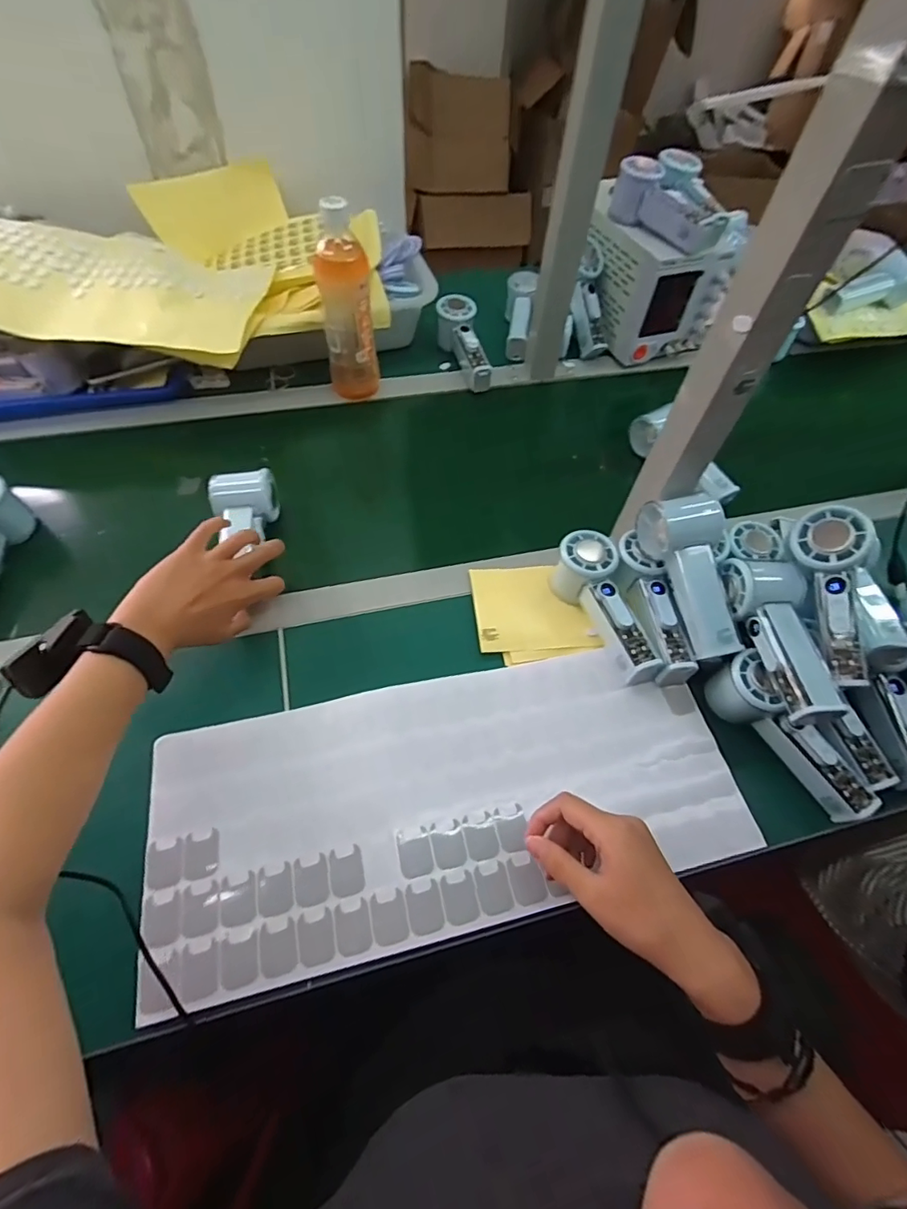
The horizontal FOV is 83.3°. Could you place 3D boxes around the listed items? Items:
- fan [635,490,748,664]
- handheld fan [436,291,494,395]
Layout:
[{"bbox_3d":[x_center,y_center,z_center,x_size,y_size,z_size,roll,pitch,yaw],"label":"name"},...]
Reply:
[{"bbox_3d":[0.228,-0.029,0.477,0.059,0.057,0.151,-13,81,-12],"label":"fan"},{"bbox_3d":[0.020,-0.375,0.749,0.048,0.060,0.157,-16,72,-14],"label":"handheld fan"}]

